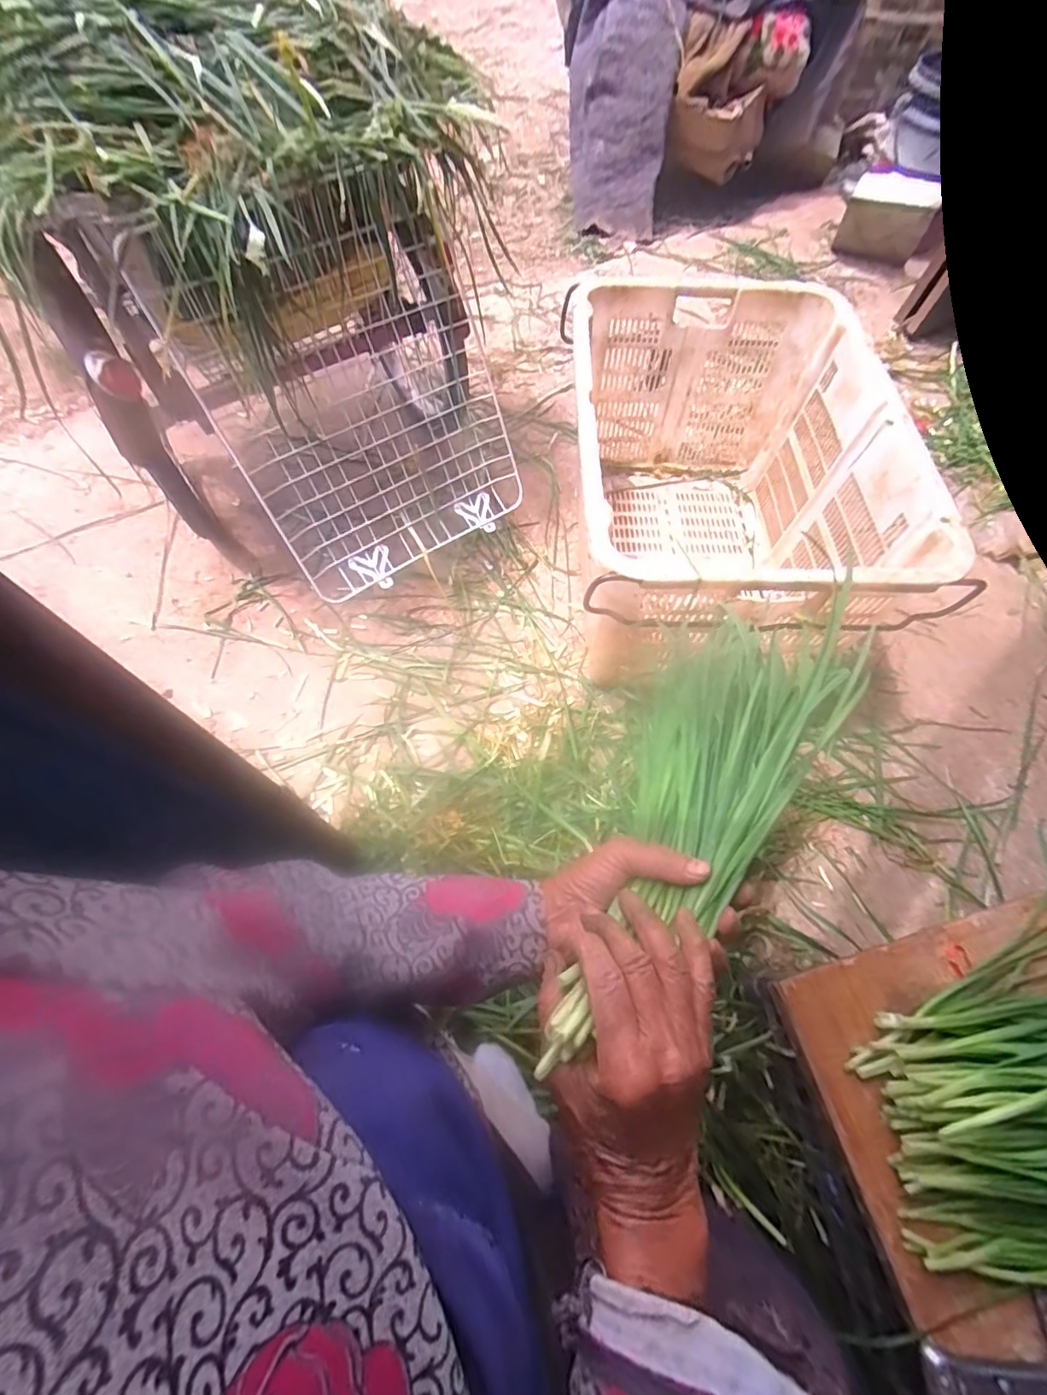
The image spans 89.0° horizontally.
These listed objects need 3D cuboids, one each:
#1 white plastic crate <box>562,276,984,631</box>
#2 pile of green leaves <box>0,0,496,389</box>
[{"bbox_3d":[0.328,-0.359,0.965,0.494,0.390,0.682,1,63,-2],"label":"white plastic crate"},{"bbox_3d":[-0.418,-0.715,0.710,0.497,0.263,0.683,36,69,15],"label":"pile of green leaves"}]

